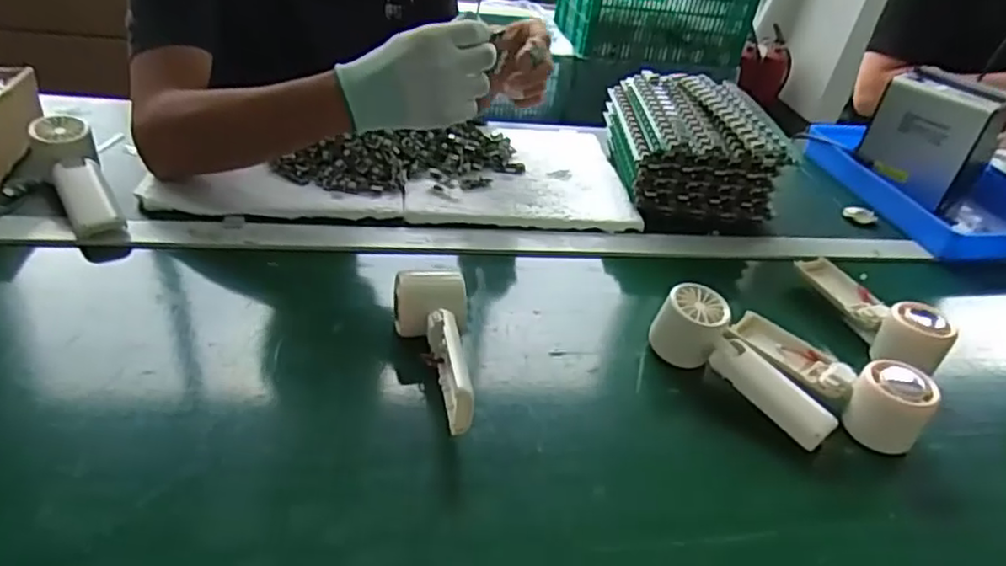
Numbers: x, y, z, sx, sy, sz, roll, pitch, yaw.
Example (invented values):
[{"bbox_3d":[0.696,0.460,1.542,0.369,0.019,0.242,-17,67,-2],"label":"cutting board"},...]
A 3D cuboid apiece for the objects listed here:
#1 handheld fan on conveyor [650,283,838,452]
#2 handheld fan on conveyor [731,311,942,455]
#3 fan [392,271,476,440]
[{"bbox_3d":[0.197,0.073,0.554,0.049,0.061,0.164,-20,52,-38],"label":"handheld fan on conveyor"},{"bbox_3d":[0.269,0.074,0.559,0.059,0.062,0.166,-22,47,-37],"label":"handheld fan on conveyor"},{"bbox_3d":[-0.056,0.053,0.512,0.057,0.061,0.141,3,36,-9],"label":"fan"}]

